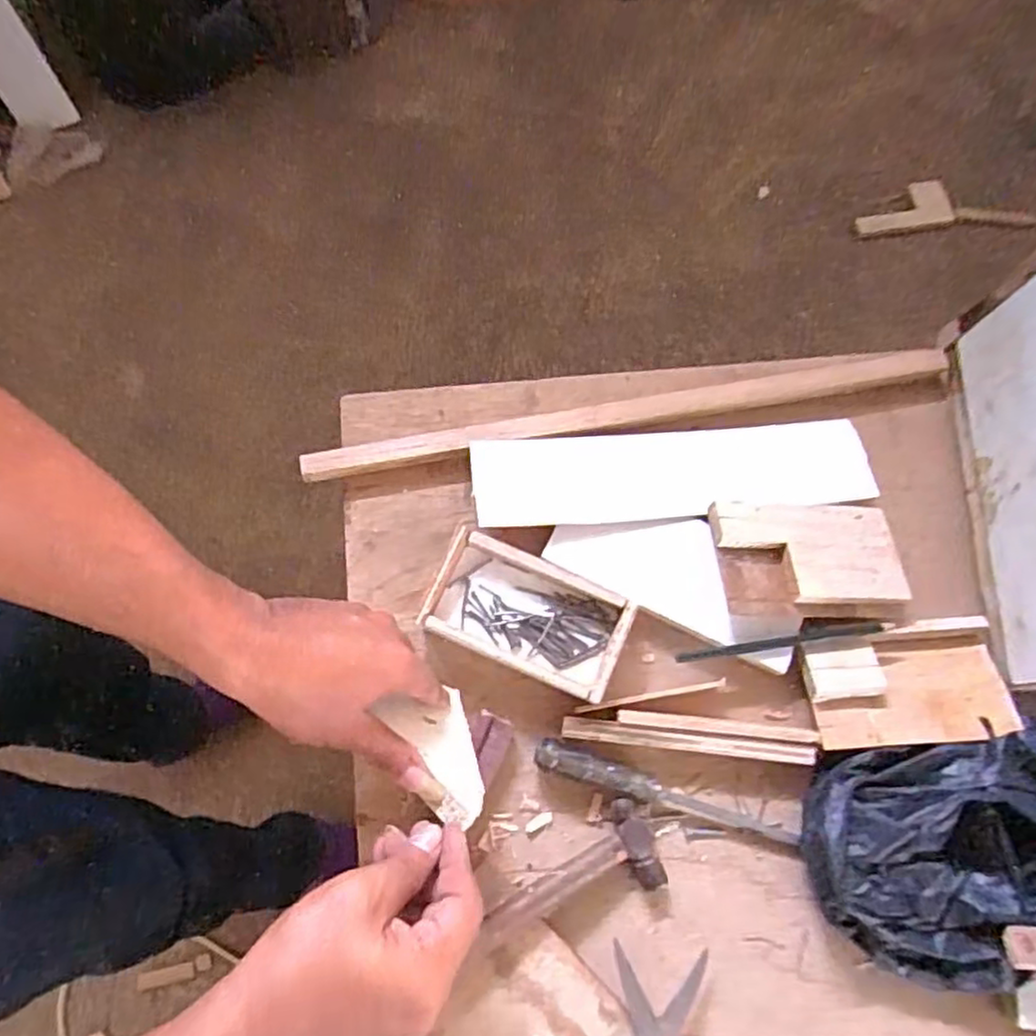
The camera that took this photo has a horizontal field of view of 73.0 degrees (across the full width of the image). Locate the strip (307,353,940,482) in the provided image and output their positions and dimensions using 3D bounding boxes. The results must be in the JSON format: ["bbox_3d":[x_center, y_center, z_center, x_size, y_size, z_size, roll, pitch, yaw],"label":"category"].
[{"bbox_3d":[0.094,-0.085,0.589,0.539,0.023,0.027,-8,74,-5],"label":"strip"}]

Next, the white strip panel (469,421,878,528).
[{"bbox_3d":[0.125,-0.037,0.564,0.319,0.012,0.076,-4,67,-4],"label":"white strip panel"}]

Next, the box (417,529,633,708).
[{"bbox_3d":[0.008,0.074,0.526,0.142,0.034,0.080,24,74,4],"label":"box"}]

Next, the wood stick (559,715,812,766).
[{"bbox_3d":[0.124,0.165,0.516,0.181,0.017,0.014,7,73,0],"label":"wood stick"}]

